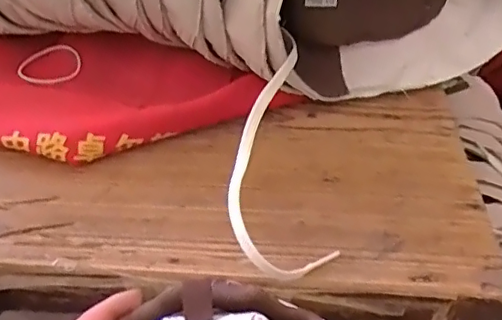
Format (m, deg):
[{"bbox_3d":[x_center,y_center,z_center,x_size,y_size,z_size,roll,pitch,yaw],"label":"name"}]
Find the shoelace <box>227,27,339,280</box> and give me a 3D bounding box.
[{"bbox_3d":[0.024,-0.008,0.374,0.068,0.029,0.167,5,68,1],"label":"shoelace"}]

